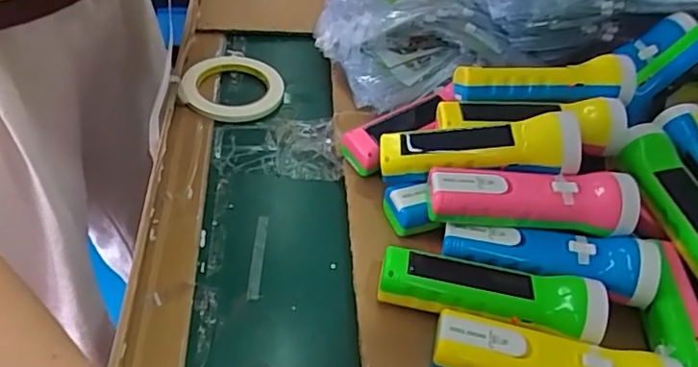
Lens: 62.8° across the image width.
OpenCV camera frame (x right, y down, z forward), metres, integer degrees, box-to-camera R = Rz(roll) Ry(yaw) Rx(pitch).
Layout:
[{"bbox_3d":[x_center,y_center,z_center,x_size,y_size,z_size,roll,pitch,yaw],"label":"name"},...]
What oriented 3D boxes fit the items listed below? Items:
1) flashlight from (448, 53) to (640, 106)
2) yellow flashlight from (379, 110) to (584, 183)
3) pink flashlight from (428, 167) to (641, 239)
[{"bbox_3d":[0.180,-0.097,0.522,0.159,0.049,0.043,6,45,-3],"label":"flashlight"},{"bbox_3d":[0.108,-0.027,0.480,0.163,0.039,0.043,-3,43,13],"label":"yellow flashlight"},{"bbox_3d":[0.146,0.015,0.461,0.161,0.044,0.050,8,45,0],"label":"pink flashlight"}]

